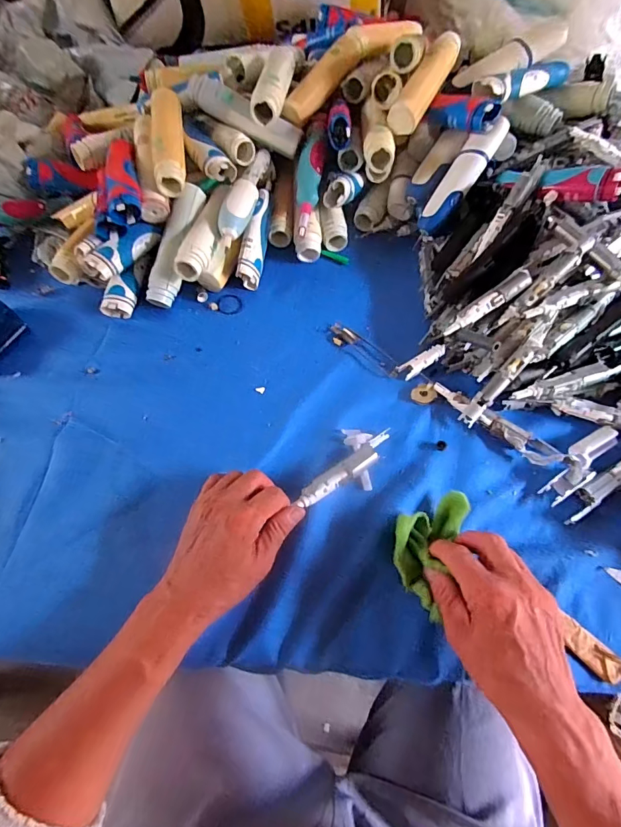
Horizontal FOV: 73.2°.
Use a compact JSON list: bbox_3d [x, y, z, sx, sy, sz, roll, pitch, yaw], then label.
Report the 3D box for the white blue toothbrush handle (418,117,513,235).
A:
[{"bbox_3d":[0.178,-0.276,0.497,0.037,0.043,0.138,39,106,15],"label":"white blue toothbrush handle"}]

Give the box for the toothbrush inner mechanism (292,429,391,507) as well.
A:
[{"bbox_3d":[0.036,0.050,0.398,0.053,0.020,0.116,43,59,16],"label":"toothbrush inner mechanism"}]

